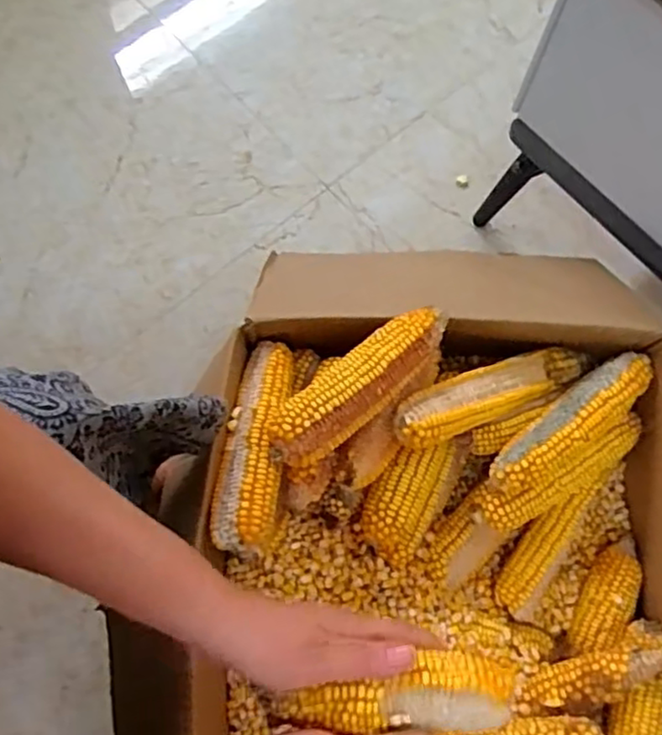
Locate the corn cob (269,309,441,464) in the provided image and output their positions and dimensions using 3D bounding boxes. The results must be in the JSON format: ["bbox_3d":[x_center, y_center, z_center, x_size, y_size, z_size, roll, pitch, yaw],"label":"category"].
[{"bbox_3d":[0.026,0.012,0.563,0.186,0.039,0.057,-37,77,-10],"label":"corn cob"}]

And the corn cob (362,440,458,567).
[{"bbox_3d":[0.075,0.121,0.624,0.063,0.059,0.122,31,77,11],"label":"corn cob"}]

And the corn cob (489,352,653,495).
[{"bbox_3d":[0.223,0.050,0.604,0.192,0.041,0.050,-38,77,-10],"label":"corn cob"}]

